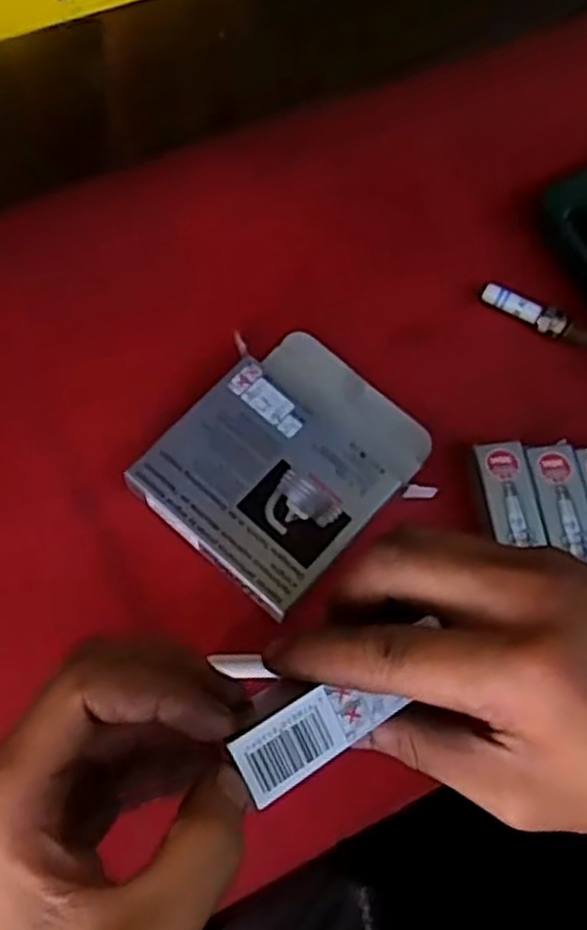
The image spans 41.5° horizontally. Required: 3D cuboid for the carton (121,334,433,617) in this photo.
[{"bbox_3d":[-0.003,-0.002,0.386,0.104,0.020,0.125,40,72,12],"label":"carton"}]

